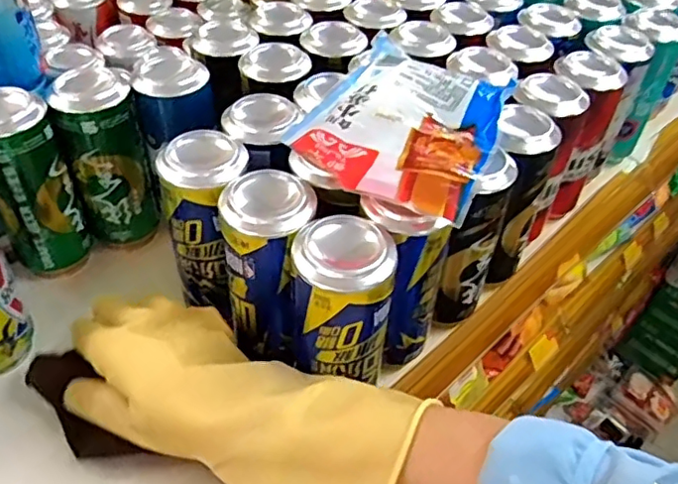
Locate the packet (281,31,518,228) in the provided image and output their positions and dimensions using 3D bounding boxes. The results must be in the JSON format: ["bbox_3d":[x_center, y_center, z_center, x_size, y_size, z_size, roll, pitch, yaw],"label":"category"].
[{"bbox_3d":[0.048,-0.087,0.432,0.129,0.032,0.186,20,47,14],"label":"packet"}]

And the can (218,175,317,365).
[{"bbox_3d":[-0.050,0.022,0.421,0.059,0.142,0.056,11,46,6],"label":"can"}]

